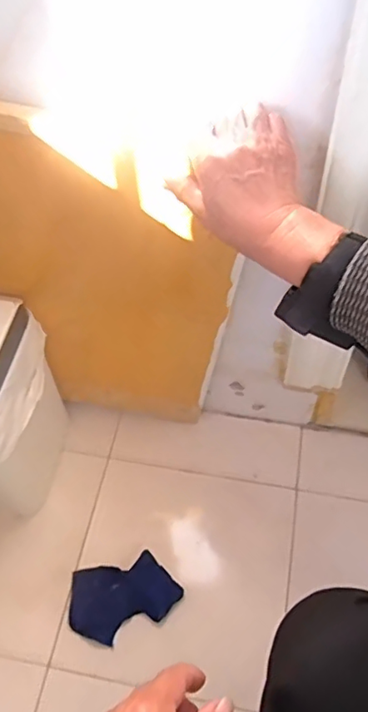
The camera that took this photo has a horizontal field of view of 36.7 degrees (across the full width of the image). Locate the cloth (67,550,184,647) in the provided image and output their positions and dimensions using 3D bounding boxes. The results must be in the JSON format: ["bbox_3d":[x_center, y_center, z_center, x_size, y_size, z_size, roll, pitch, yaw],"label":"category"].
[{"bbox_3d":[-0.085,0.331,0.771,0.151,0.028,0.097,-14,57,-6],"label":"cloth"}]

